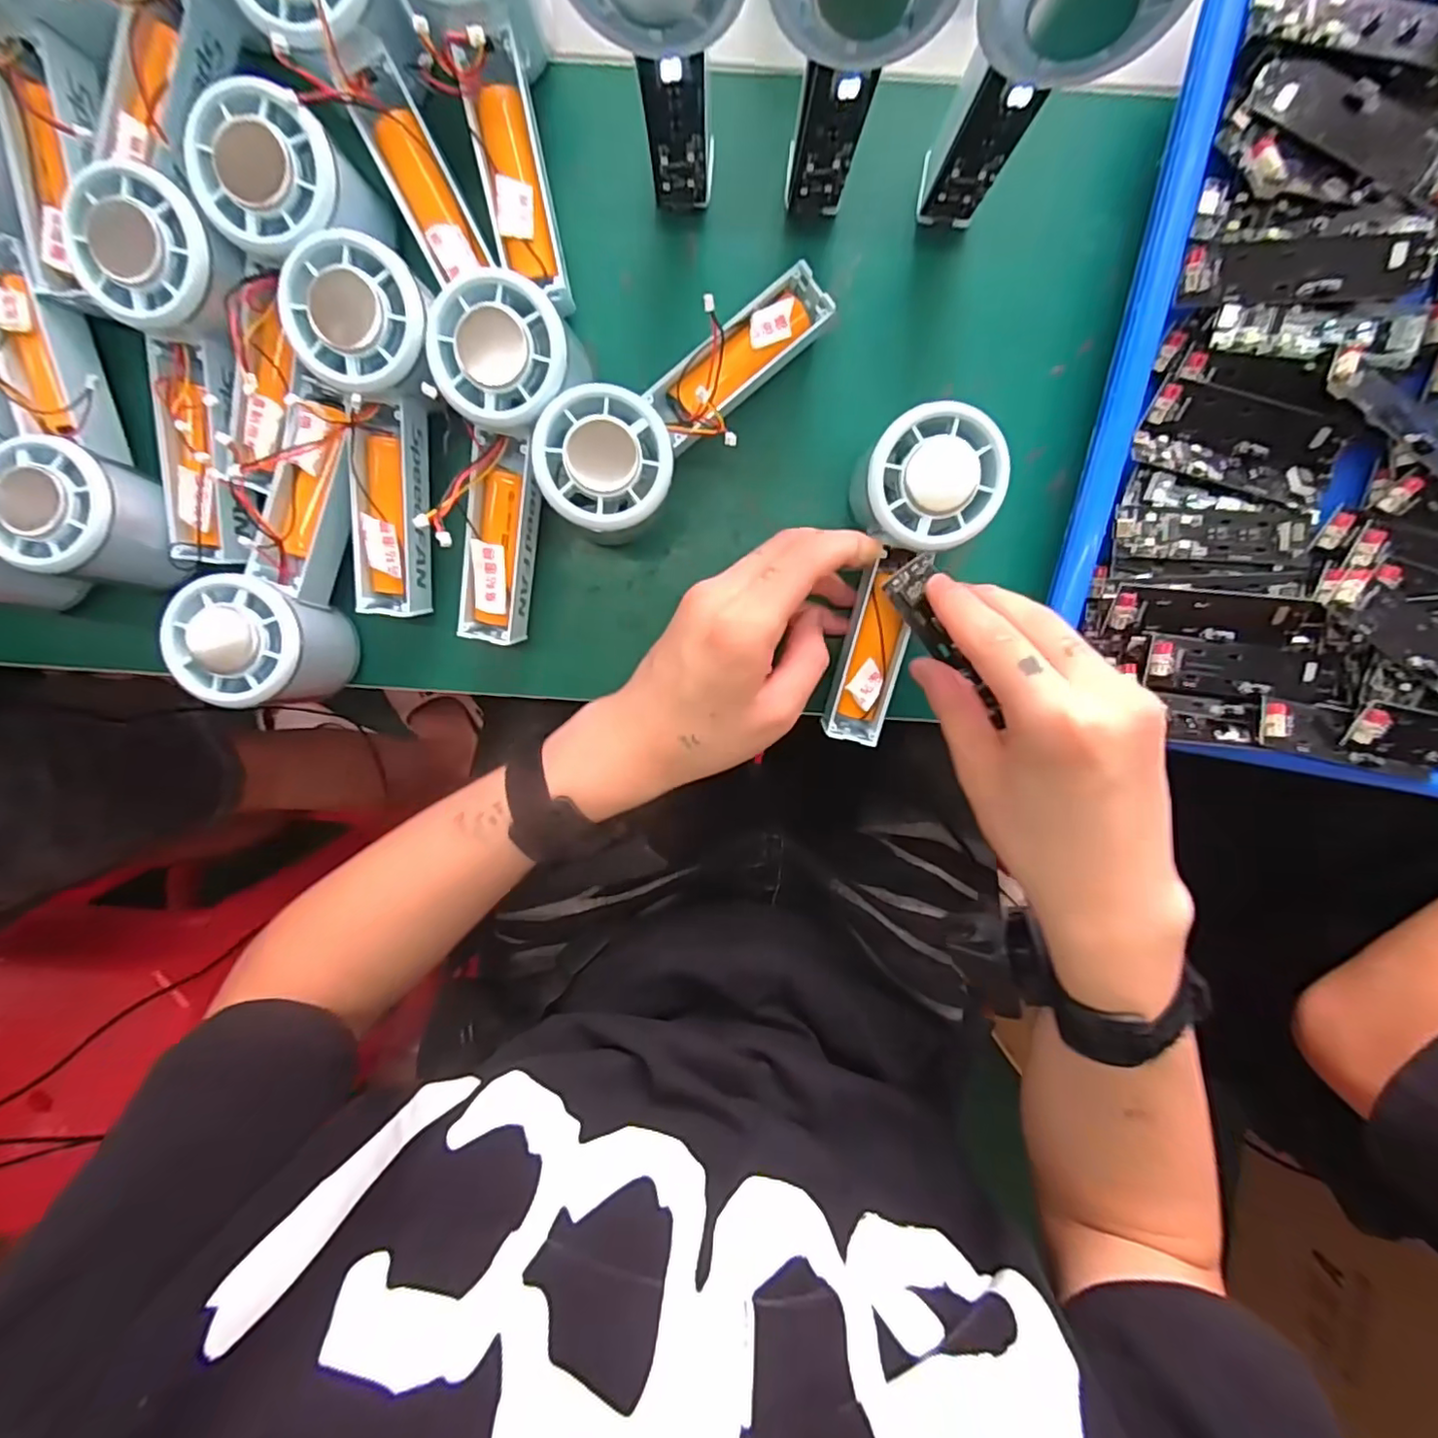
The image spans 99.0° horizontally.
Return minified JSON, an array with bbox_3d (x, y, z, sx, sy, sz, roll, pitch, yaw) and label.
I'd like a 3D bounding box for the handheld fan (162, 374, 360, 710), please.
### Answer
[{"bbox_3d":[-0.200,-0.077,0.294,0.059,0.063,0.149,12,84,-1],"label":"handheld fan"}]

